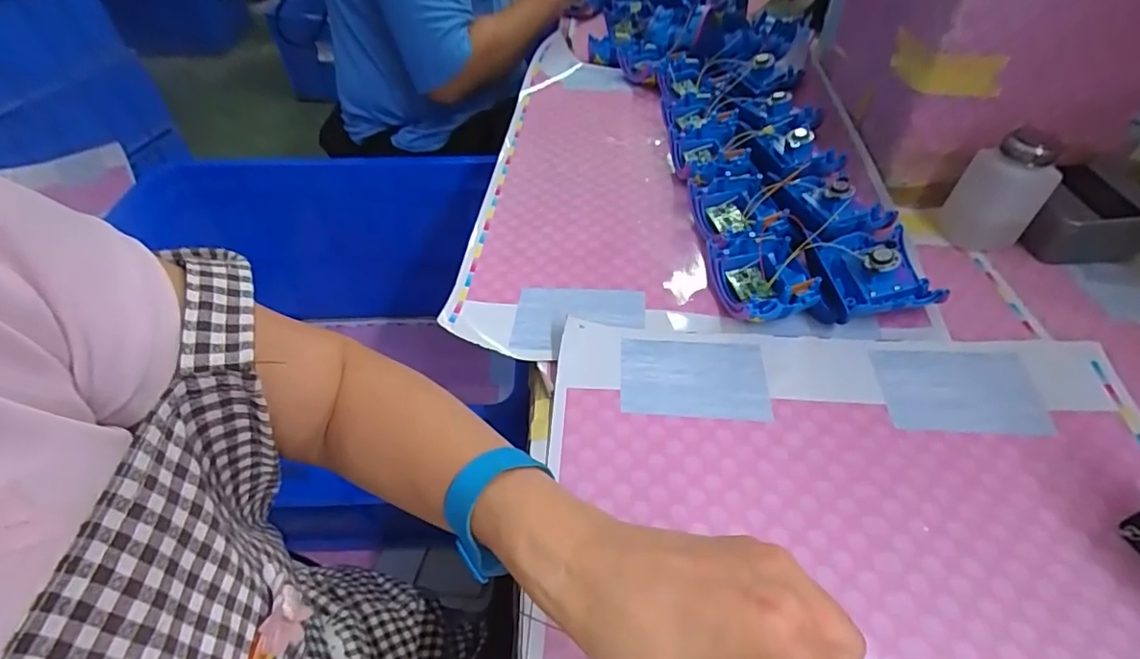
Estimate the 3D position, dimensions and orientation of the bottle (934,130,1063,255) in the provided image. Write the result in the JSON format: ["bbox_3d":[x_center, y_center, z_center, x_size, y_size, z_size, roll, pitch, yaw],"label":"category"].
[{"bbox_3d":[0.387,-0.124,0.486,0.058,0.097,0.047,4,47,5],"label":"bottle"}]

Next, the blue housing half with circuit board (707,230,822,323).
[{"bbox_3d":[0.166,-0.043,0.459,0.086,0.037,0.089,-7,47,-5],"label":"blue housing half with circuit board"}]

